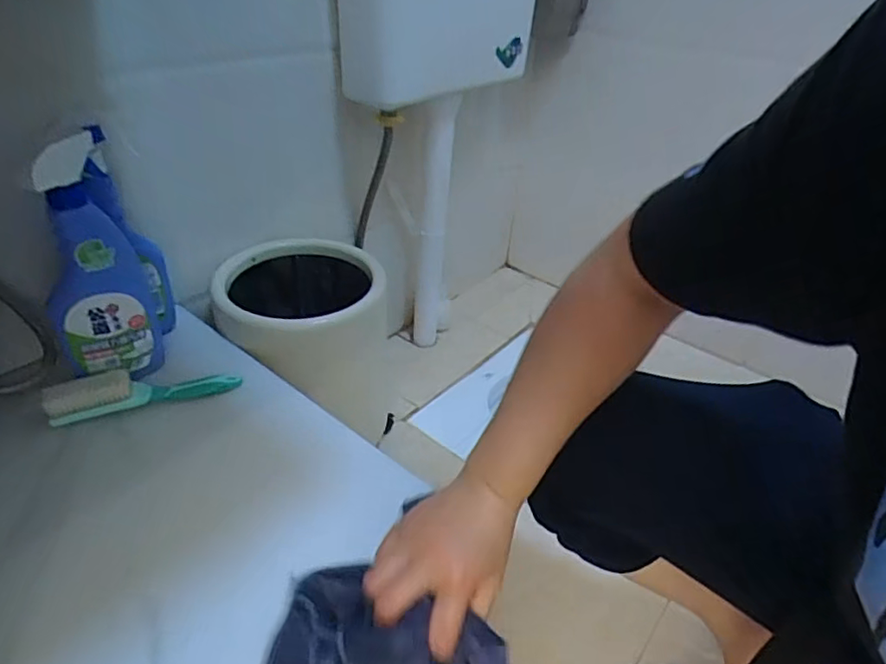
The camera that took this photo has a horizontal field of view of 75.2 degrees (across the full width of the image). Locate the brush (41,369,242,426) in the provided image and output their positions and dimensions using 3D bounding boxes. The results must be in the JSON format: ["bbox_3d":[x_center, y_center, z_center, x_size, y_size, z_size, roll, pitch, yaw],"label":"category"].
[{"bbox_3d":[-0.326,0.059,0.628,0.190,0.030,0.034,-9,36,-20],"label":"brush"}]

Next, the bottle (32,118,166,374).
[{"bbox_3d":[-0.363,-0.062,0.599,0.093,0.258,0.060,-15,39,-28],"label":"bottle"}]

